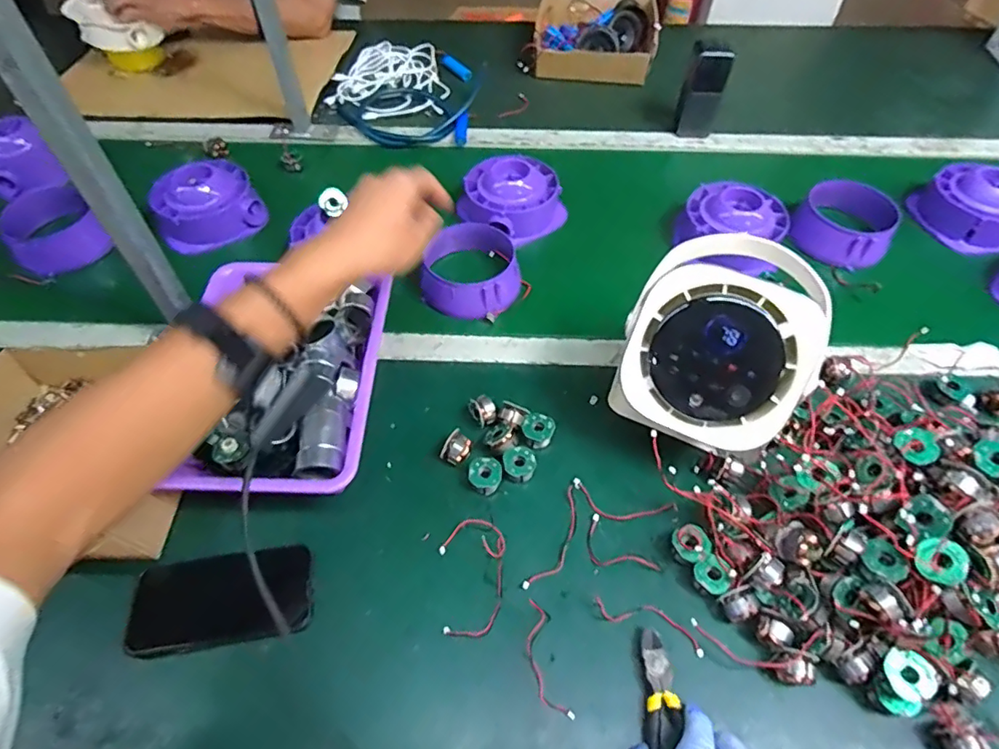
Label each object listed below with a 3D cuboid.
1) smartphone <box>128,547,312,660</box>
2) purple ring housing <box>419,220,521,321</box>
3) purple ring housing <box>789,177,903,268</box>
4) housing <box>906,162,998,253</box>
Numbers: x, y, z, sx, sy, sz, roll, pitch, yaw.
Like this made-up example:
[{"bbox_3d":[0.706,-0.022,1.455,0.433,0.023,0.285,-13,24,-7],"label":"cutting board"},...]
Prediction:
[{"bbox_3d":[-0.233,0.189,0.464,0.143,0.016,0.070,-8,56,-6],"label":"smartphone"},{"bbox_3d":[-0.036,-0.135,0.691,0.120,0.039,0.127,-1,55,-1],"label":"purple ring housing"},{"bbox_3d":[0.460,-0.202,0.734,0.122,0.062,0.102,26,59,17],"label":"purple ring housing"},{"bbox_3d":[0.667,-0.239,0.764,0.106,0.066,0.125,-14,56,-10],"label":"housing"}]

